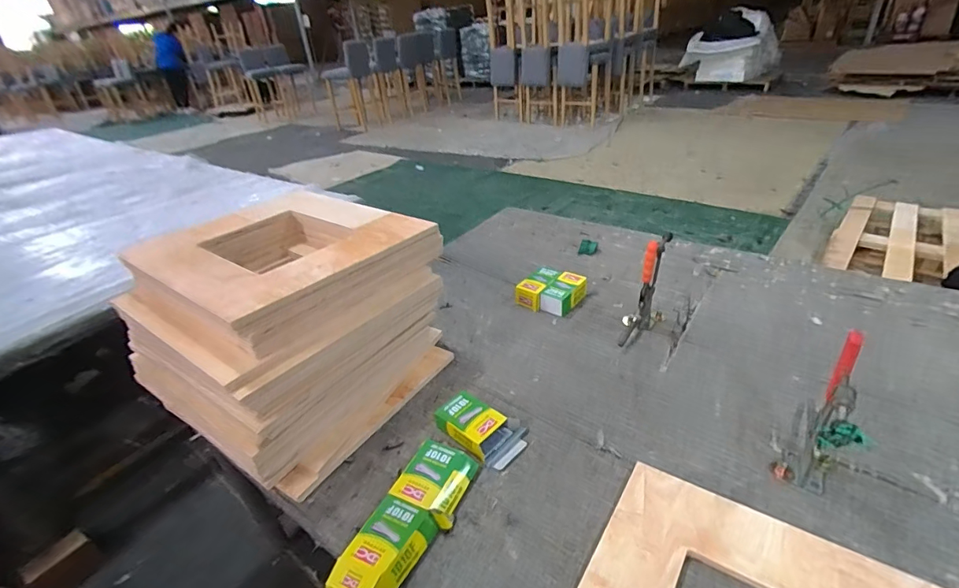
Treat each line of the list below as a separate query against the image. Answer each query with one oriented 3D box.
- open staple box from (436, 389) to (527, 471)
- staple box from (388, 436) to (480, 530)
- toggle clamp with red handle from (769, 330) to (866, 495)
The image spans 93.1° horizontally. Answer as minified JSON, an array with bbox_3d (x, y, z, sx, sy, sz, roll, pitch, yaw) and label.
[{"bbox_3d":[0.003,0.233,0.797,0.155,0.037,0.098,19,39,34],"label":"open staple box"},{"bbox_3d":[-0.066,0.290,0.715,0.103,0.028,0.123,11,35,25],"label":"staple box"},{"bbox_3d":[0.466,0.180,0.620,0.064,0.228,0.157,21,40,36],"label":"toggle clamp with red handle"}]

